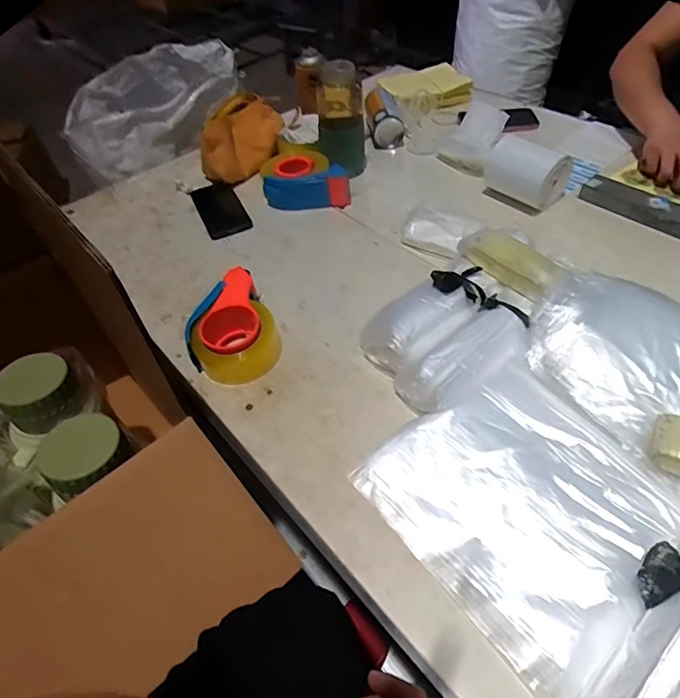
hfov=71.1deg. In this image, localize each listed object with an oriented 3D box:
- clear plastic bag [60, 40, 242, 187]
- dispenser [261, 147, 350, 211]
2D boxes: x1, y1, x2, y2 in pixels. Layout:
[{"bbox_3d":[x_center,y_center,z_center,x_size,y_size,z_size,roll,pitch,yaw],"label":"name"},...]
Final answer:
[{"bbox_3d":[-0.432,-0.535,1.072,0.224,0.141,0.437,29,58,27],"label":"clear plastic bag"},{"bbox_3d":[-0.066,-0.323,0.898,0.159,0.058,0.145,-6,49,0],"label":"dispenser"}]

